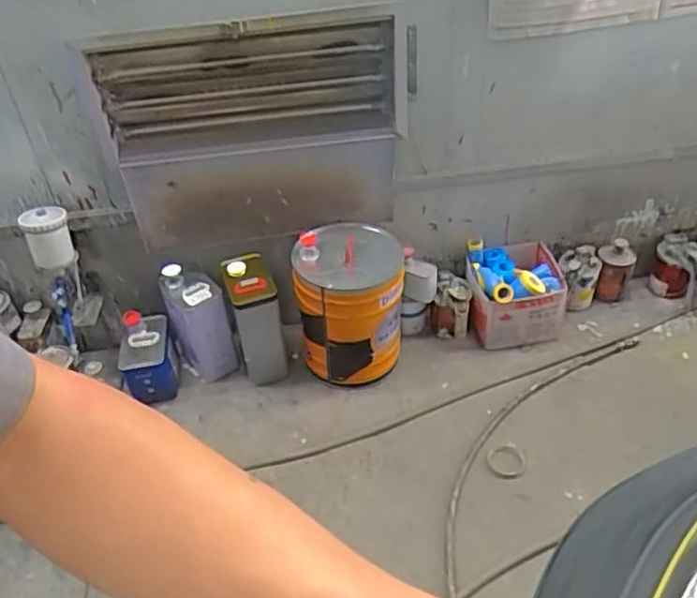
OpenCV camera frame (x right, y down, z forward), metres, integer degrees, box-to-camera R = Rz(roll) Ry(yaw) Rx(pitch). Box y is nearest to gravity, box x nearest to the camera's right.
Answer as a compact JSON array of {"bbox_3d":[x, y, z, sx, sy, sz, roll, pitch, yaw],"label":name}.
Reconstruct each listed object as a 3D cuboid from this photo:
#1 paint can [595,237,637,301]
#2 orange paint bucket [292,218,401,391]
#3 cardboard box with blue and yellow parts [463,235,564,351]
[{"bbox_3d":[0.739,-0.080,1.784,0.093,0.148,0.093,-2,40,2],"label":"paint can"},{"bbox_3d":[0.002,0.024,1.605,0.253,0.339,0.258,-2,40,2],"label":"orange paint bucket"},{"bbox_3d":[0.433,-0.014,1.699,0.241,0.203,0.233,-4,40,0],"label":"cardboard box with blue and yellow parts"}]

